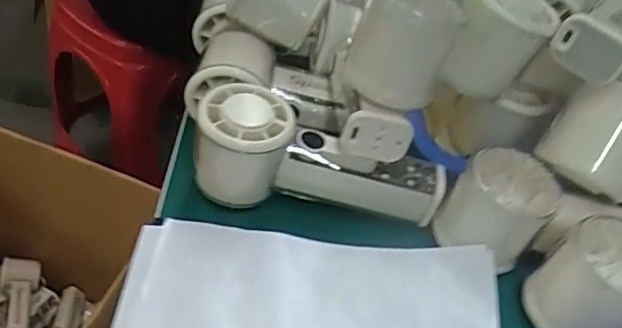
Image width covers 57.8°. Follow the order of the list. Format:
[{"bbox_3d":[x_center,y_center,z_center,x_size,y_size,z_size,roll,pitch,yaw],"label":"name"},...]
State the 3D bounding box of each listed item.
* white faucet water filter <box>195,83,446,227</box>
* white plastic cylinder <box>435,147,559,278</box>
[{"bbox_3d":[0.005,-0.005,0.351,0.152,0.062,0.052,5,43,-3],"label":"white faucet water filter"},{"bbox_3d":[0.109,0.027,0.334,0.056,0.057,0.053,4,43,-4],"label":"white plastic cylinder"}]

